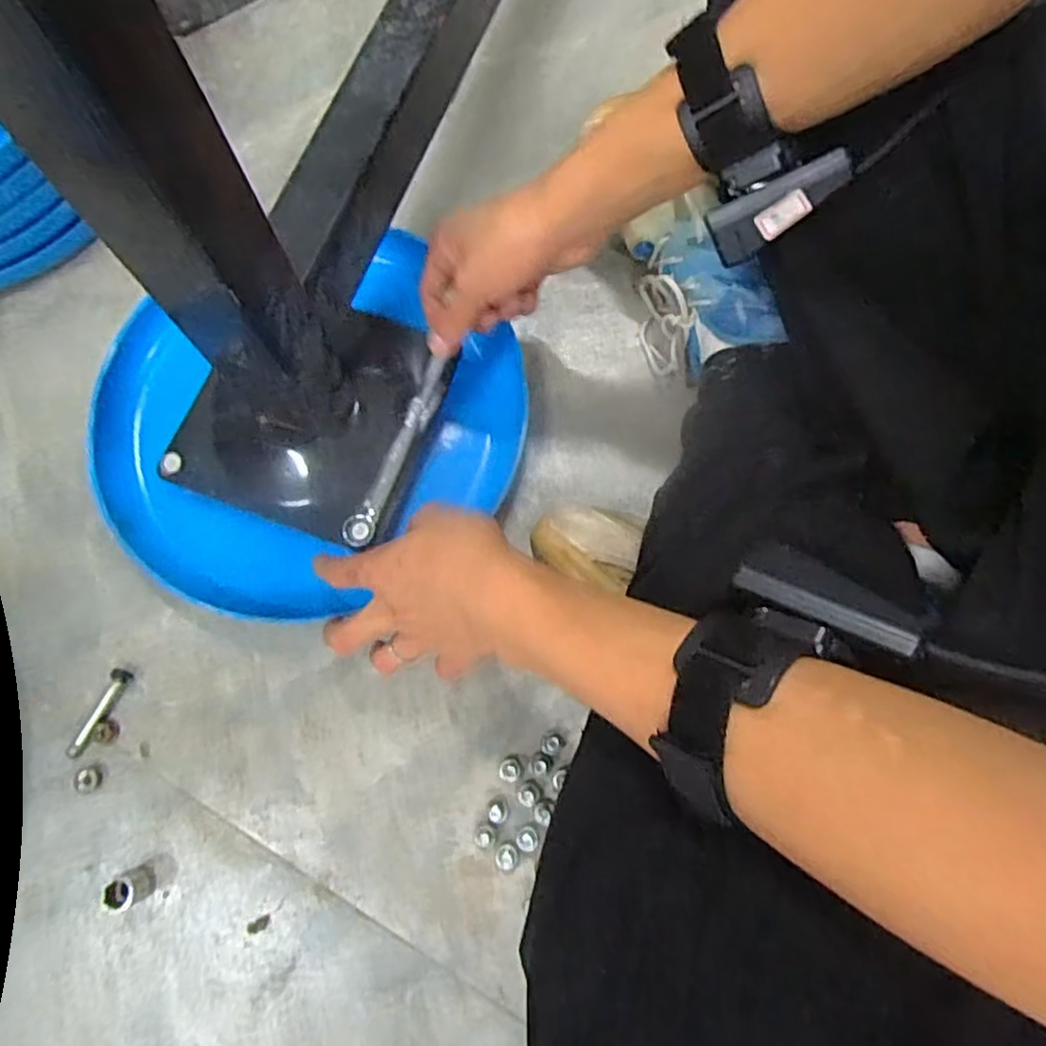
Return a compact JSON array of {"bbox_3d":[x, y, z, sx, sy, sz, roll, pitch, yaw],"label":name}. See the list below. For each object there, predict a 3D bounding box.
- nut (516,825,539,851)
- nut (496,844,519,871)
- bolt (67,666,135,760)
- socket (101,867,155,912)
[{"bbox_3d":[0.002,0.191,0.412,0.013,0.006,0.014,0,76,1],"label":"nut"},{"bbox_3d":[-0.009,0.202,0.409,0.014,0.007,0.014,0,76,1],"label":"nut"},{"bbox_3d":[-0.273,0.122,0.436,0.012,0.008,0.060,25,77,7],"label":"bolt"},{"bbox_3d":[-0.235,0.218,0.403,0.020,0.027,0.019,0,76,1],"label":"socket"}]

